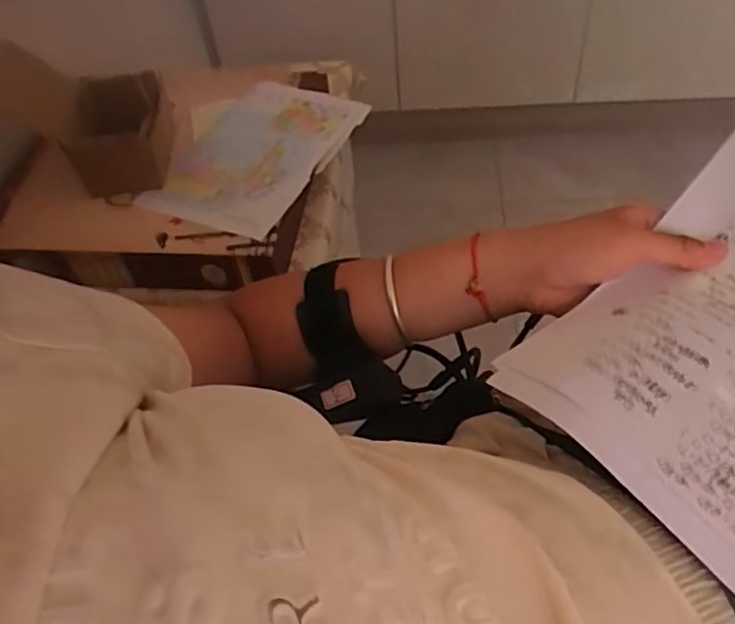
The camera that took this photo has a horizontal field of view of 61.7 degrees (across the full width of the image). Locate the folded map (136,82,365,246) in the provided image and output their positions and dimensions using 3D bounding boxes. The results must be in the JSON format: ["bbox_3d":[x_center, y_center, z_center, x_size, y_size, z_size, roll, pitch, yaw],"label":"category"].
[{"bbox_3d":[-0.127,-0.186,0.710,0.197,0.018,0.245,10,49,23],"label":"folded map"}]

